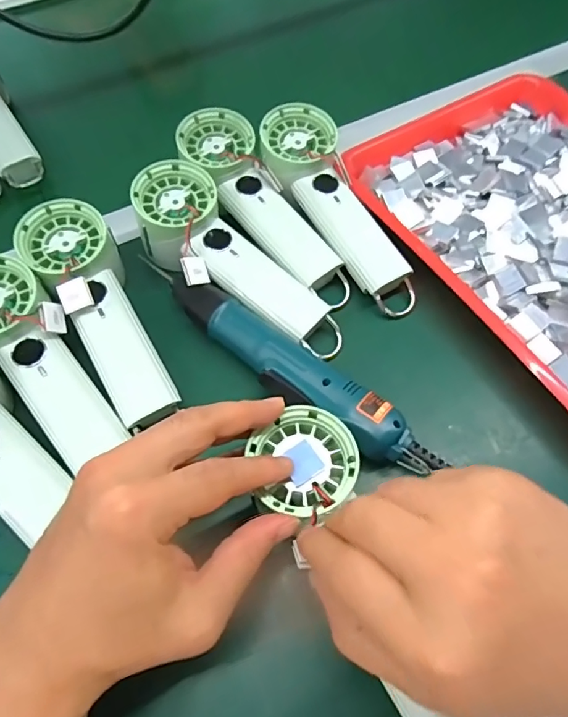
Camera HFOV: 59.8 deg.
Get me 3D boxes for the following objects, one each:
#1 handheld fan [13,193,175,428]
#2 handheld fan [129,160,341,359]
[{"bbox_3d":[-0.132,-0.040,0.349,0.062,0.051,0.171,-28,64,-13],"label":"handheld fan"},{"bbox_3d":[-0.038,-0.070,0.382,0.190,0.043,0.069,41,69,5],"label":"handheld fan"}]

